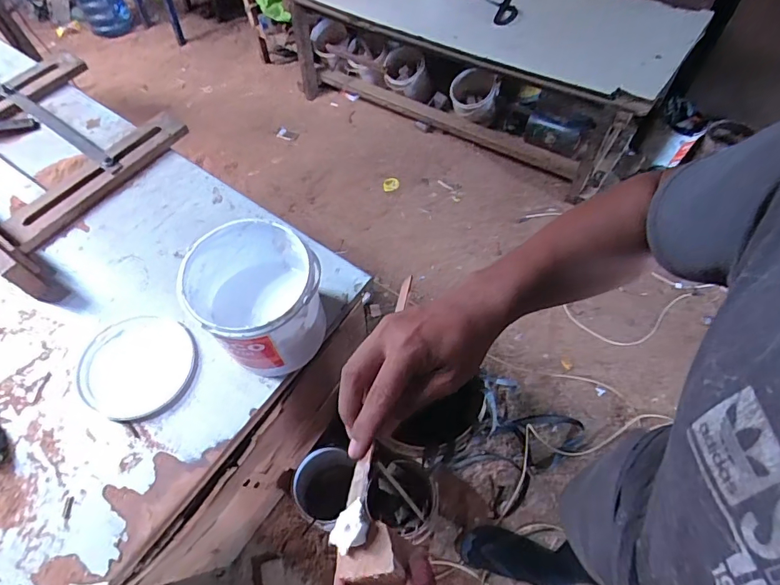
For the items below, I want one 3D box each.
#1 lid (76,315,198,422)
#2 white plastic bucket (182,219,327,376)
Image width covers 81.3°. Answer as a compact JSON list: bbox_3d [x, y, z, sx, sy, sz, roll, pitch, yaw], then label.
[{"bbox_3d":[-0.419,0.121,0.751,0.182,0.016,0.167,-1,60,2],"label":"lid"},{"bbox_3d":[-0.194,0.014,0.710,0.171,0.186,0.179,-1,60,2],"label":"white plastic bucket"}]

